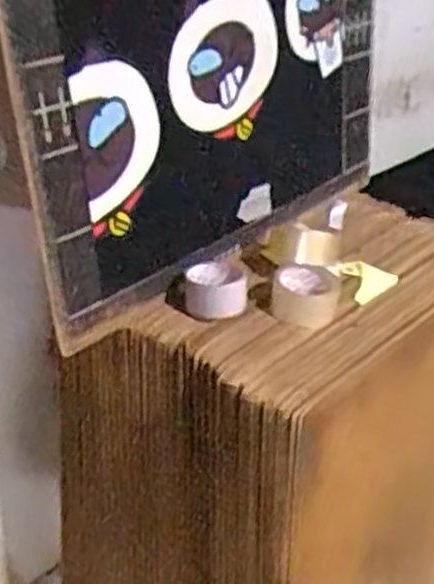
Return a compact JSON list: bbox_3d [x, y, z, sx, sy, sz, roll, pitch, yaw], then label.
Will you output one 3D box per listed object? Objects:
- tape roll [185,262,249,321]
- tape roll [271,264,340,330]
[{"bbox_3d":[0.001,-0.002,1.108,0.088,0.061,0.089,8,31,6],"label":"tape roll"},{"bbox_3d":[0.122,0.006,1.117,0.094,0.053,0.107,10,31,9],"label":"tape roll"}]

